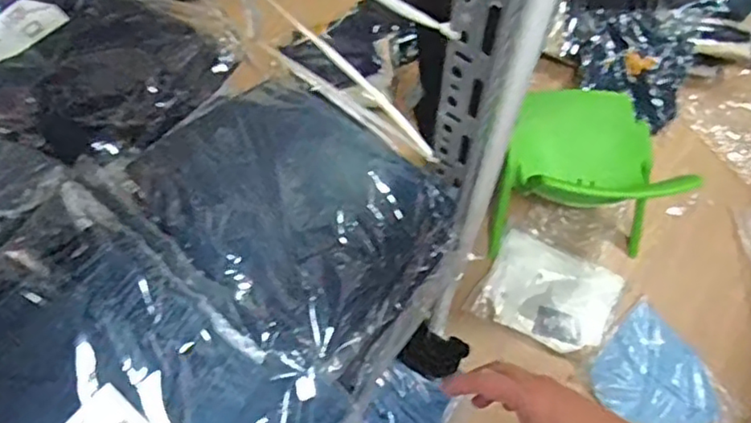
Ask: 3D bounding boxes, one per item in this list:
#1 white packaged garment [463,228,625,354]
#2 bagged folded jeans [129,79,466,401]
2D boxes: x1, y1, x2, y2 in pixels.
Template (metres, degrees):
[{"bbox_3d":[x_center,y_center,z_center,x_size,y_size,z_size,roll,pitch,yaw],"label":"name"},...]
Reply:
[{"bbox_3d":[0.389,0.180,1.446,0.289,0.027,0.222,24,68,11],"label":"white packaged garment"},{"bbox_3d":[-0.073,-0.002,0.591,0.266,0.069,0.209,36,71,16],"label":"bagged folded jeans"}]

